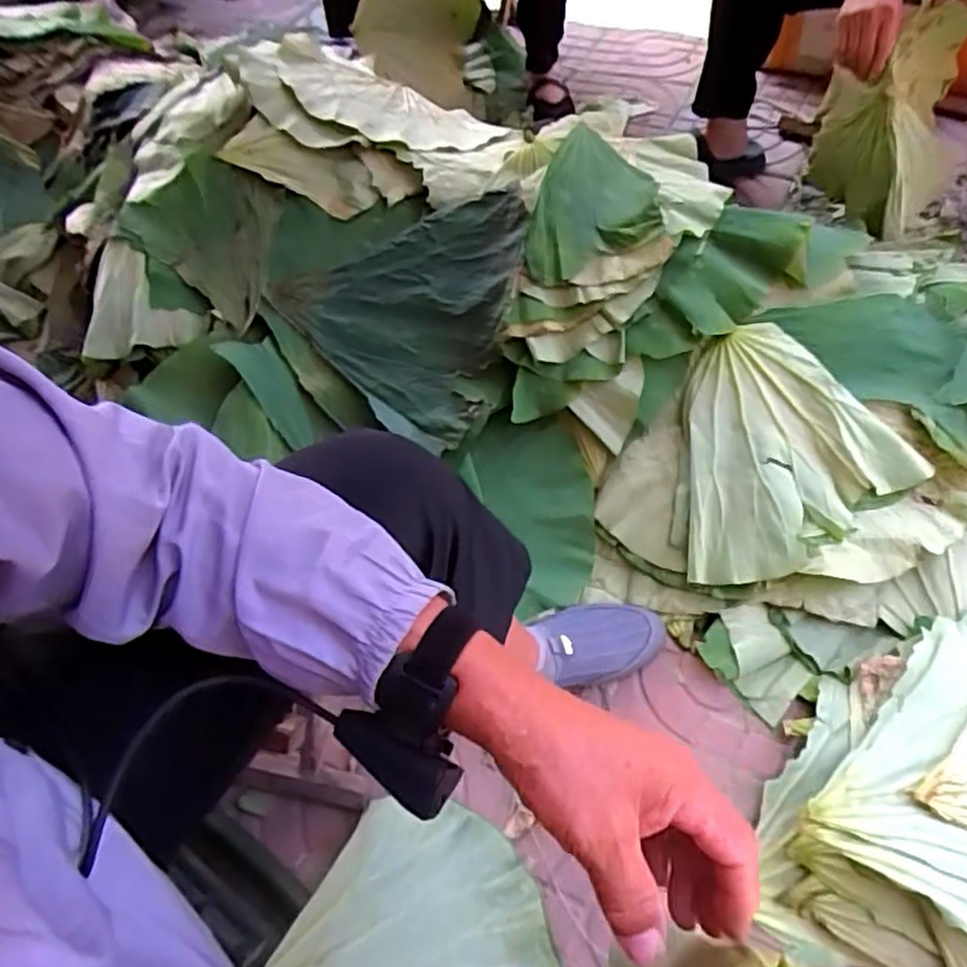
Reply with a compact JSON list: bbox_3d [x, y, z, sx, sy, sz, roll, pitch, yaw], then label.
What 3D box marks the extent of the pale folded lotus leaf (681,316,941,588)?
[{"bbox_3d":[0.349,-0.036,0.923,0.295,0.035,0.289,-39,66,1],"label":"pale folded lotus leaf"}]

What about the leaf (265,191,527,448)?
[{"bbox_3d":[-0.139,-0.285,1.074,0.380,0.045,0.360,20,92,19],"label":"leaf"}]

